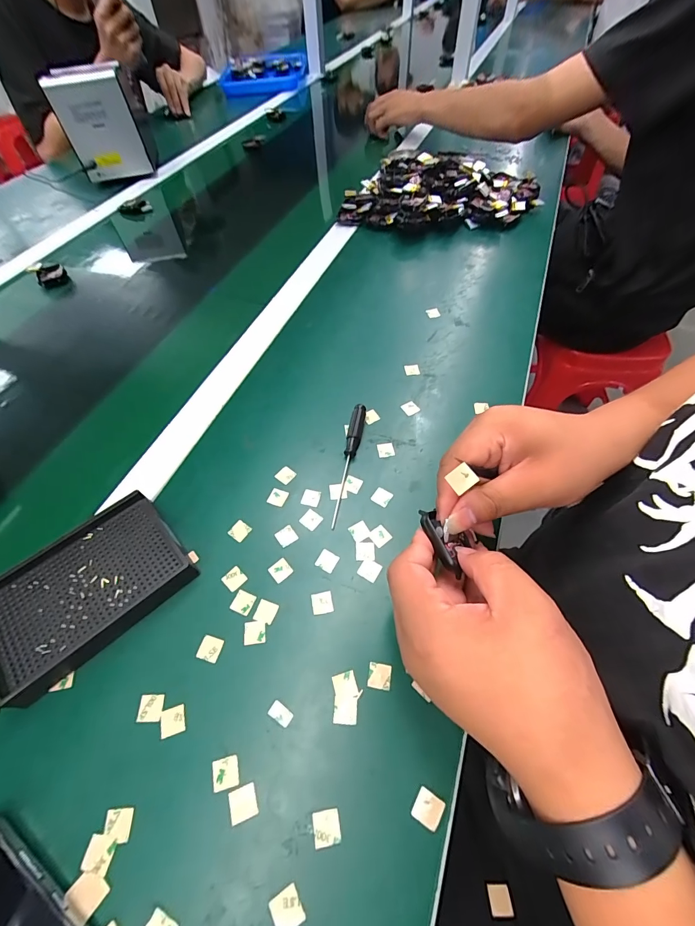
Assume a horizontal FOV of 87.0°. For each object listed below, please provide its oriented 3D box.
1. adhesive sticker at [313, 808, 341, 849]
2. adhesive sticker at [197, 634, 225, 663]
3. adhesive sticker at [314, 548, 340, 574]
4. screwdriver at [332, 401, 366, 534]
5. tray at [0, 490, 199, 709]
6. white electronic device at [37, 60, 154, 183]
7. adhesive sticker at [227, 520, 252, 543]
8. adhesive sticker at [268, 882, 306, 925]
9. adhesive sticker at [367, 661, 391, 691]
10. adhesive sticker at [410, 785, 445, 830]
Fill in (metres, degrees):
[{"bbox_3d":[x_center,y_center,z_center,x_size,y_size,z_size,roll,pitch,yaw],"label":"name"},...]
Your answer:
[{"bbox_3d":[-0.012,0.215,0.216,0.016,0.004,0.016,-8,52,-2],"label":"adhesive sticker"},{"bbox_3d":[-0.100,0.136,0.267,0.016,0.004,0.016,11,58,9],"label":"adhesive sticker"},{"bbox_3d":[-0.017,0.079,0.300,0.016,0.004,0.016,26,61,19],"label":"adhesive sticker"},{"bbox_3d":[0.002,-0.002,0.345,0.014,0.017,0.129,7,57,7],"label":"screwdriver"},{"bbox_3d":[-0.200,0.096,0.282,0.137,0.026,0.092,-40,63,-21],"label":"tray"},{"bbox_3d":[-0.458,-0.633,0.698,0.133,0.154,0.090,-19,57,-10],"label":"white electronic device"},{"bbox_3d":[-0.093,0.059,0.317,0.017,0.004,0.016,29,64,17],"label":"adhesive sticker"},{"bbox_3d":[-0.033,0.242,0.198,0.016,0.004,0.016,-27,51,-18],"label":"adhesive sticker"},{"bbox_3d":[0.023,0.149,0.257,0.015,0.004,0.015,6,54,7],"label":"adhesive sticker"},{"bbox_3d":[0.048,0.206,0.217,0.016,0.004,0.016,26,61,19],"label":"adhesive sticker"}]

